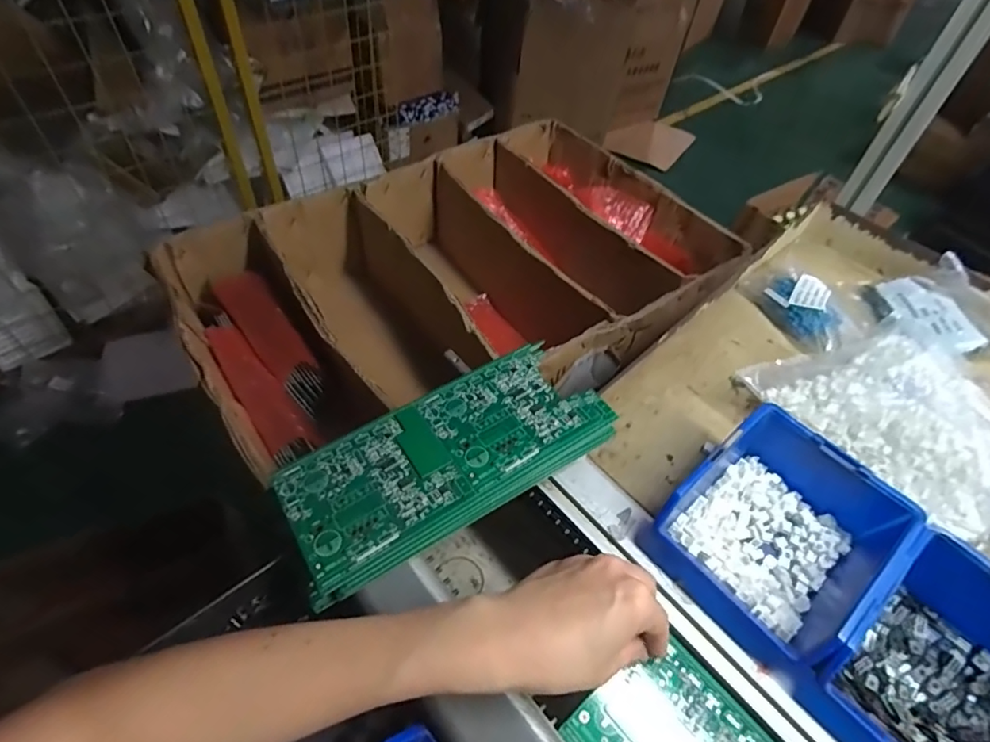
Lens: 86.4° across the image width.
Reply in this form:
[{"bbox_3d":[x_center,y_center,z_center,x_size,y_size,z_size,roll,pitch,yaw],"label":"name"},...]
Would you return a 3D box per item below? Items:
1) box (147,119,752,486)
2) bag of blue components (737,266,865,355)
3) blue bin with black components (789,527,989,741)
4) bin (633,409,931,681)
[{"bbox_3d":[-0.041,-0.081,0.748,0.655,0.238,0.411,-28,59,-24],"label":"box"},{"bbox_3d":[0.300,-0.066,0.516,0.056,0.040,0.113,-18,55,-18],"label":"bag of blue components"},{"bbox_3d":[0.273,0.184,0.310,0.141,0.066,0.120,-32,61,-27],"label":"blue bin with black components"},{"bbox_3d":[0.195,0.105,0.362,0.140,0.063,0.117,-34,62,-28],"label":"bin"}]

